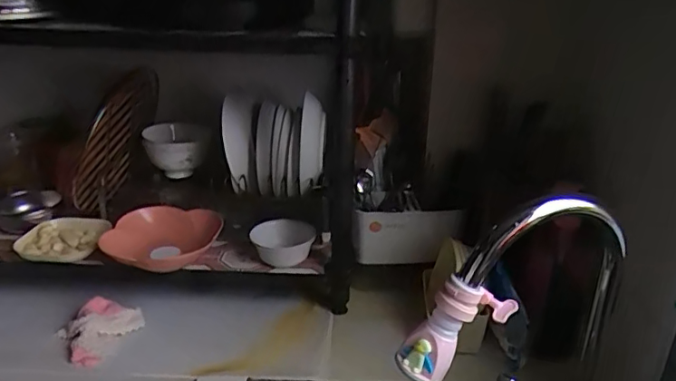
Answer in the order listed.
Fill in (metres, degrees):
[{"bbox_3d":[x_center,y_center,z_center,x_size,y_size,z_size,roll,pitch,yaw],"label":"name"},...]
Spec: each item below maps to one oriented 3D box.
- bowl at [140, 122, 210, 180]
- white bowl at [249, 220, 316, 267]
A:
[{"bbox_3d":[-0.332,-0.075,1.103,0.124,0.098,0.130,-5,24,-14],"label":"bowl"},{"bbox_3d":[-0.094,0.089,0.915,0.105,0.044,0.105,1,23,0],"label":"white bowl"}]

